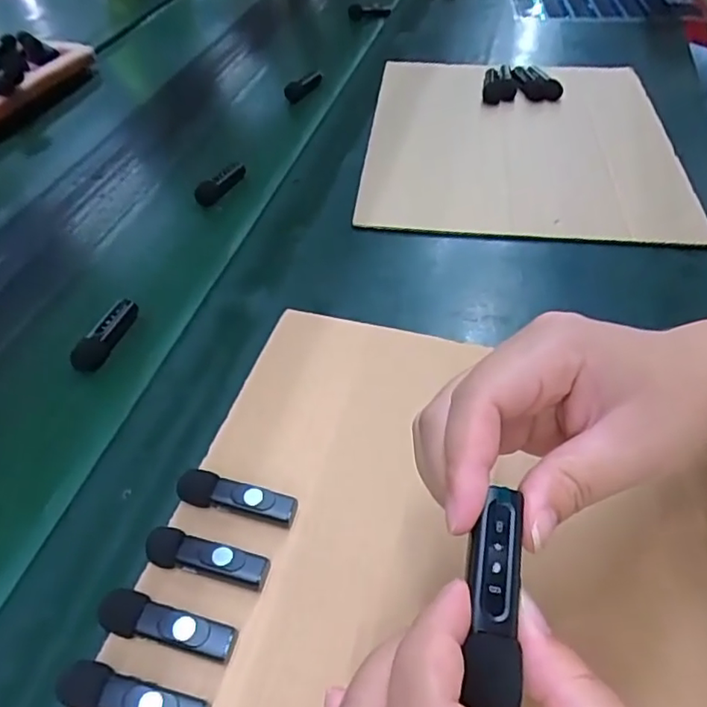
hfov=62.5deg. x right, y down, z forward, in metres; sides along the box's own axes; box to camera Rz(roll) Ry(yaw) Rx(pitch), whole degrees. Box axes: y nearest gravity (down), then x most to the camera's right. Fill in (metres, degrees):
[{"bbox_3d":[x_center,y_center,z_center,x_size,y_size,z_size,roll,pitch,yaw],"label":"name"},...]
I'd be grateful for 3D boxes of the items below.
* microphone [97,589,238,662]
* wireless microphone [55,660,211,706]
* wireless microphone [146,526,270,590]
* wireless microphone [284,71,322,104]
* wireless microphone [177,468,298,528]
[{"bbox_3d":[-0.086,0.127,0.270,0.065,0.016,0.018,11,48,12],"label":"microphone"},{"bbox_3d":[-0.095,0.149,0.251,0.065,0.015,0.018,9,48,9],"label":"wireless microphone"},{"bbox_3d":[-0.074,0.103,0.293,0.062,0.015,0.017,11,48,11],"label":"wireless microphone"},{"bbox_3d":[-0.058,-0.326,0.710,0.021,0.015,0.063,29,54,26],"label":"wireless microphone"},{"bbox_3d":[-0.063,0.079,0.316,0.065,0.015,0.018,10,48,11],"label":"wireless microphone"}]

